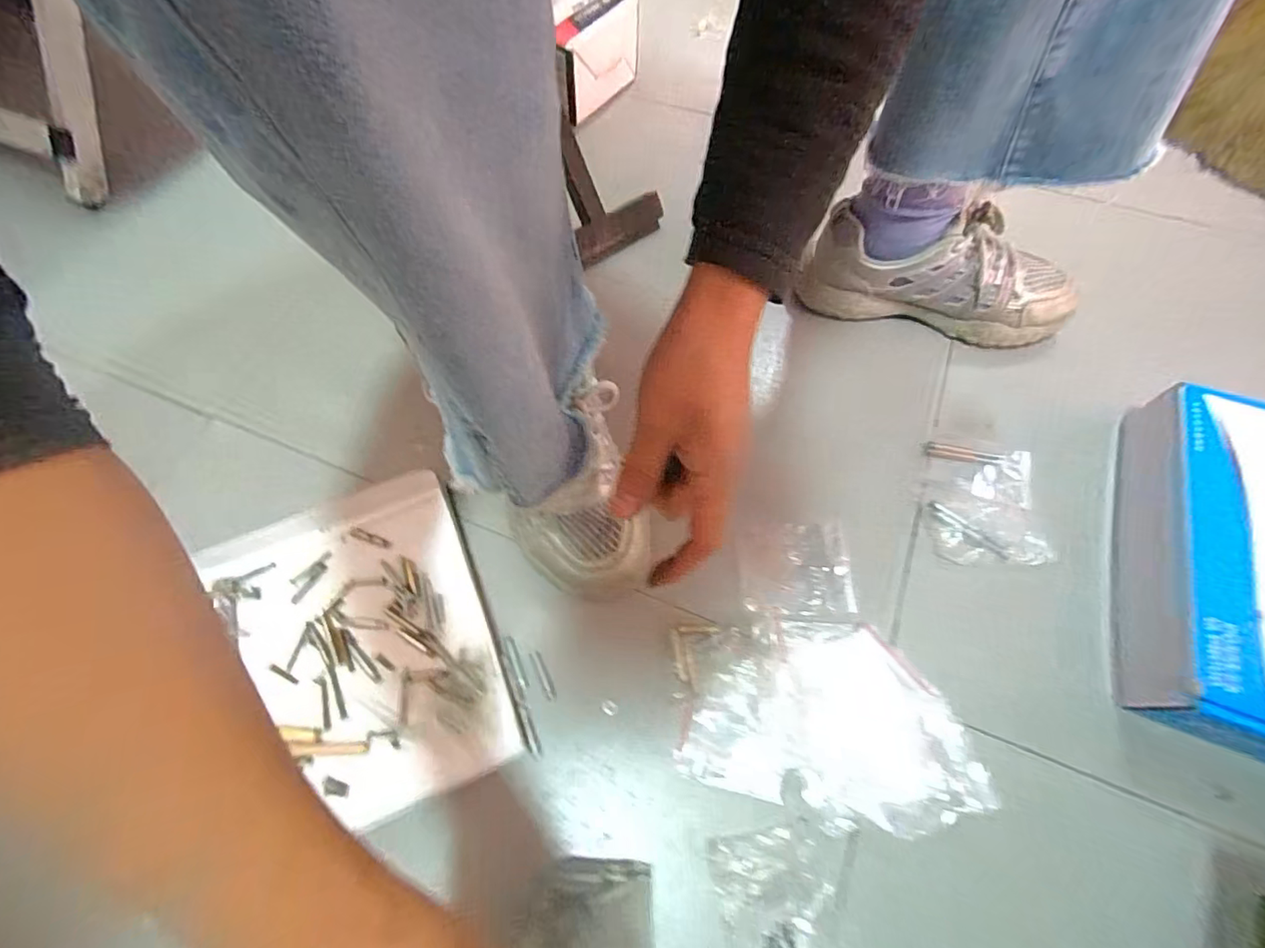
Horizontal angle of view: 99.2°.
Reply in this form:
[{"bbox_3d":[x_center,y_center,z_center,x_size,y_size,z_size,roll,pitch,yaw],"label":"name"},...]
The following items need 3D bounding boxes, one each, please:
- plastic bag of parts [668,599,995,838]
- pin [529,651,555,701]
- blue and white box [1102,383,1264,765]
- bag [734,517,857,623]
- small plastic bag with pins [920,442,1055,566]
[{"bbox_3d":[0.120,0.154,0.354,0.186,0.027,0.114,11,63,6],"label":"plastic bag of parts"},{"bbox_3d":[-0.063,0.142,0.380,0.007,0.004,0.036,-24,65,-11],"label":"pin"},{"bbox_3d":[0.436,0.066,0.372,0.152,0.062,0.262,20,65,11],"label":"blue and white box"},{"bbox_3d":[0.120,0.070,0.400,0.081,0.015,0.075,-1,62,0],"label":"bag"},{"bbox_3d":[0.275,0.024,0.423,0.082,0.010,0.101,9,63,6],"label":"small plastic bag with pins"}]

